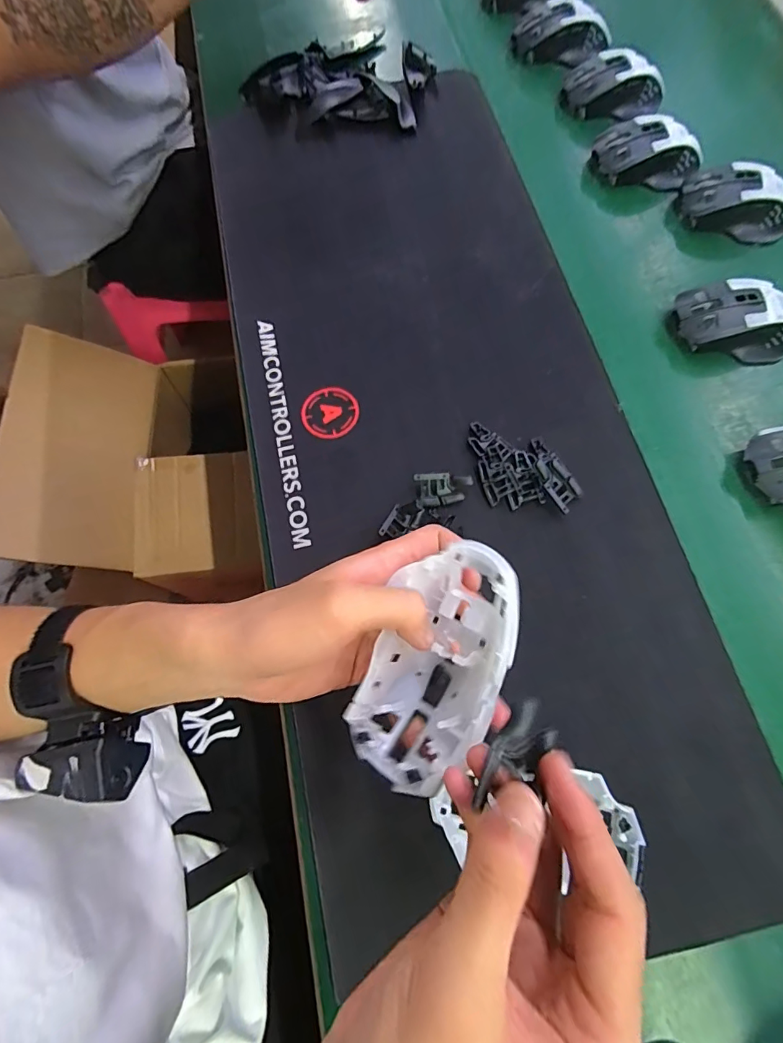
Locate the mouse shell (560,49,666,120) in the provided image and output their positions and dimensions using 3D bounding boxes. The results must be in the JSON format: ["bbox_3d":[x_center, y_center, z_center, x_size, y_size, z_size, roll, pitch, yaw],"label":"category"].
[{"bbox_3d":[0.246,-0.477,0.515,0.112,0.044,0.059,-1,71,0],"label":"mouse shell"}]

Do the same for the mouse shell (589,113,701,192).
[{"bbox_3d":[0.267,-0.382,0.481,0.110,0.033,0.055,2,71,1],"label":"mouse shell"}]

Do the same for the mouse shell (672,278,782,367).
[{"bbox_3d":[0.306,-0.177,0.411,0.111,0.035,0.060,10,71,4],"label":"mouse shell"}]

